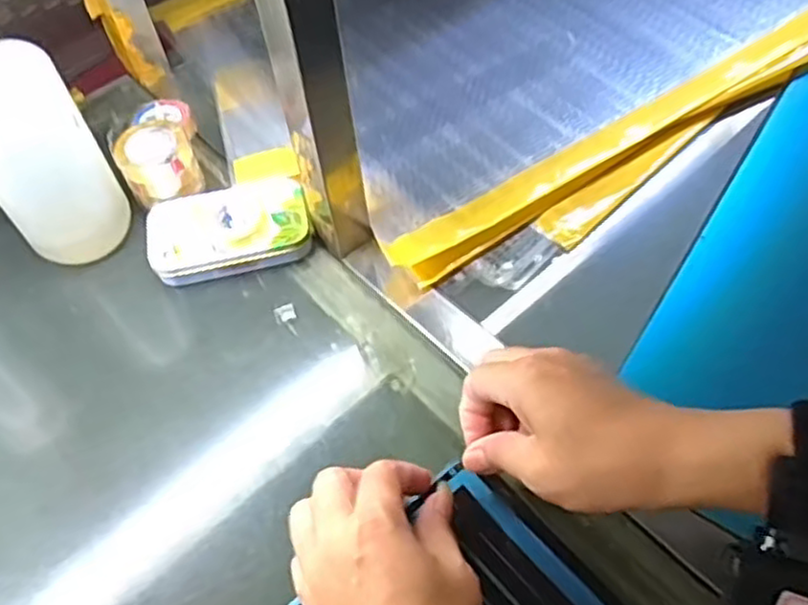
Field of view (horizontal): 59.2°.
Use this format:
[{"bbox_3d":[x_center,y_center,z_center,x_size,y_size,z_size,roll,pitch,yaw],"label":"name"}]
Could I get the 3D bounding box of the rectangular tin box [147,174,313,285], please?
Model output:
[{"bbox_3d":[-0.122,-0.051,0.504,0.111,0.030,0.060,-13,57,-4],"label":"rectangular tin box"}]

